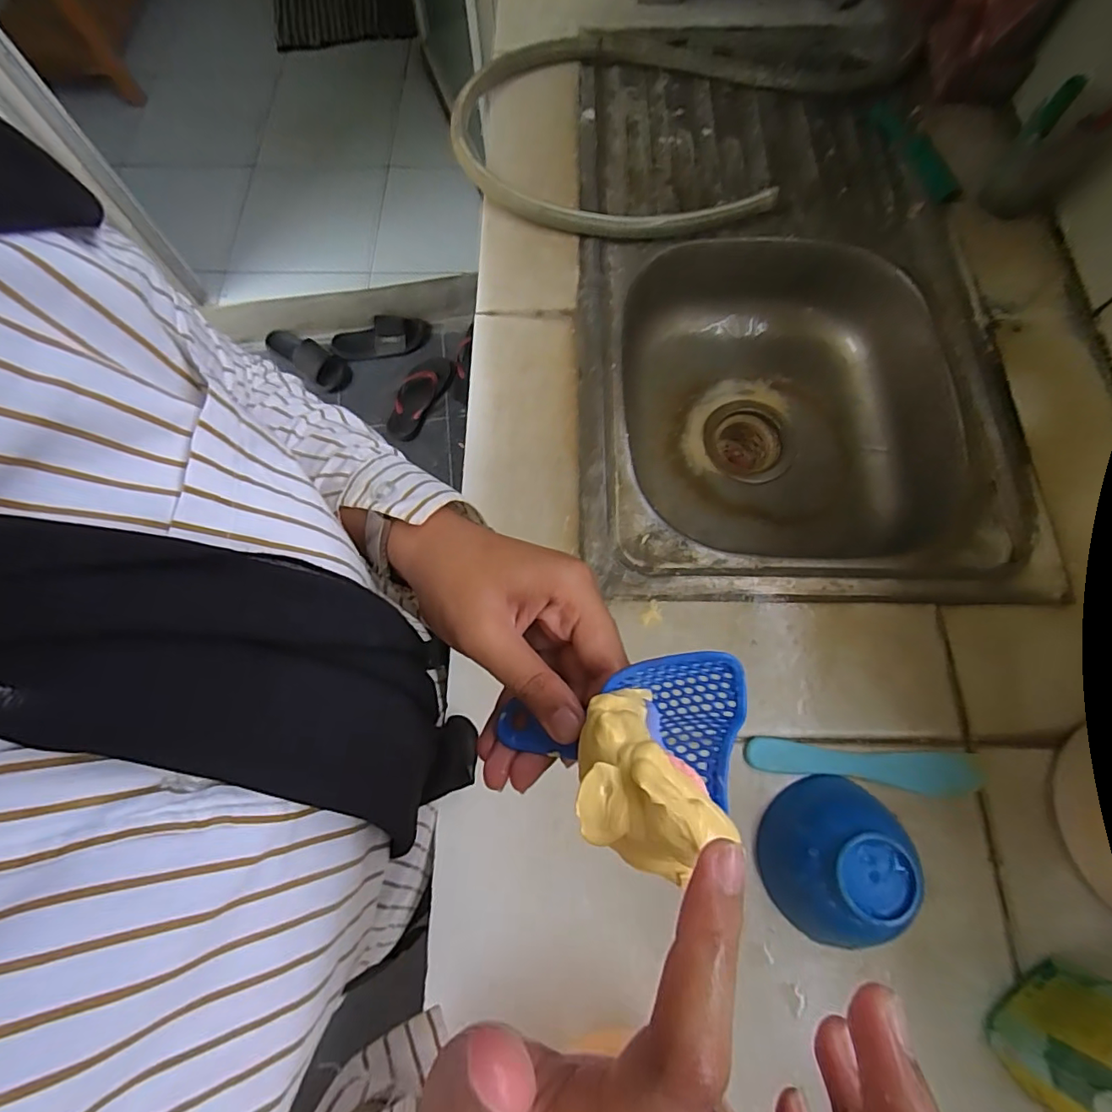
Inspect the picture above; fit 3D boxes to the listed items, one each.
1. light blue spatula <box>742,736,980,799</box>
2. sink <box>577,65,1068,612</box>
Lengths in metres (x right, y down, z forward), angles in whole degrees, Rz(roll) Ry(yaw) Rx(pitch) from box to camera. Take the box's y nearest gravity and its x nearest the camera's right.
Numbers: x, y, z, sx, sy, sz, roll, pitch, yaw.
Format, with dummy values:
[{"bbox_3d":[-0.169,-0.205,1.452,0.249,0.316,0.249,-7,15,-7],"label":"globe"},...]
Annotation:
[{"bbox_3d":[0.229,0.155,0.394,0.171,0.004,0.029,5,73,3],"label":"light blue spatula"},{"bbox_3d":[0.227,-0.246,0.598,0.403,0.142,0.640,0,72,1],"label":"sink"}]

